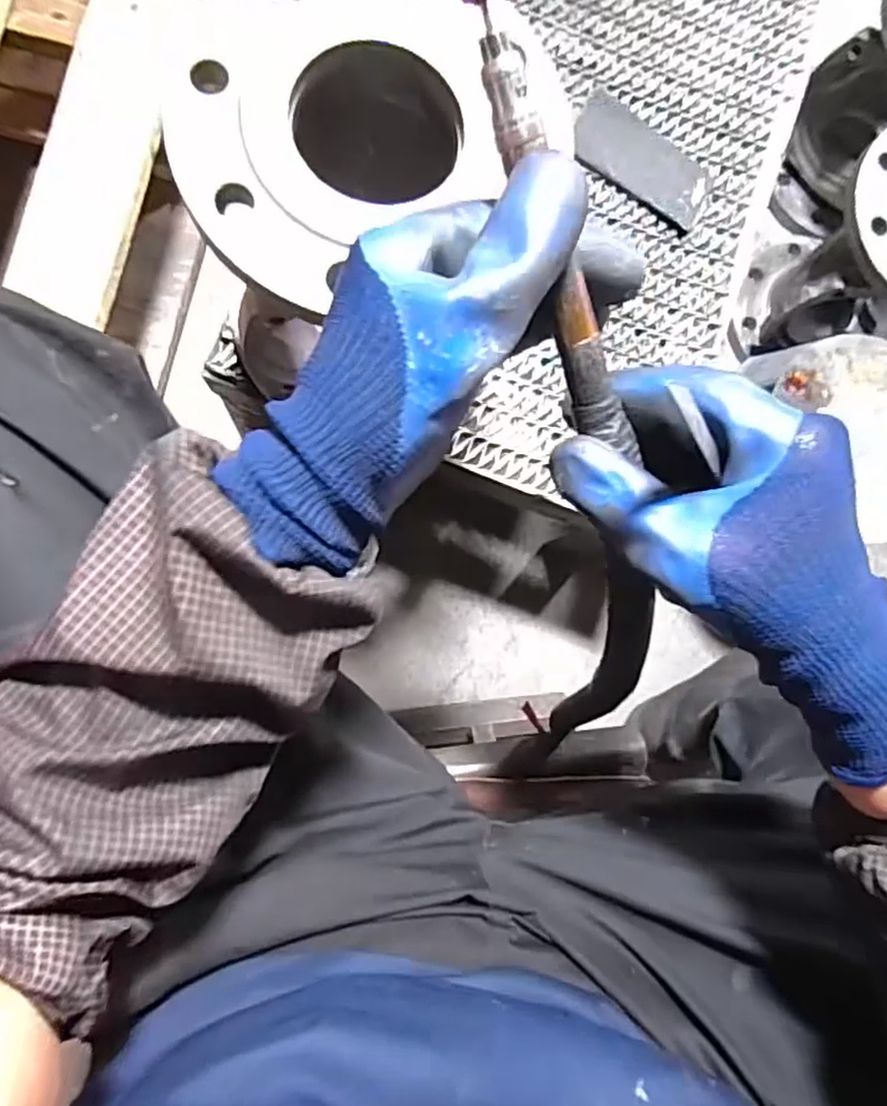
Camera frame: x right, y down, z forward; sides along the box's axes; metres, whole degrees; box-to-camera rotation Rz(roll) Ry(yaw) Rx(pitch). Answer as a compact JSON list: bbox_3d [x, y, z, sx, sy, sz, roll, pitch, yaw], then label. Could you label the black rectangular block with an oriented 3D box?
[{"bbox_3d":[0.177,-0.351,0.595,0.131,0.010,0.071,31,82,-4],"label":"black rectangular block"}]

